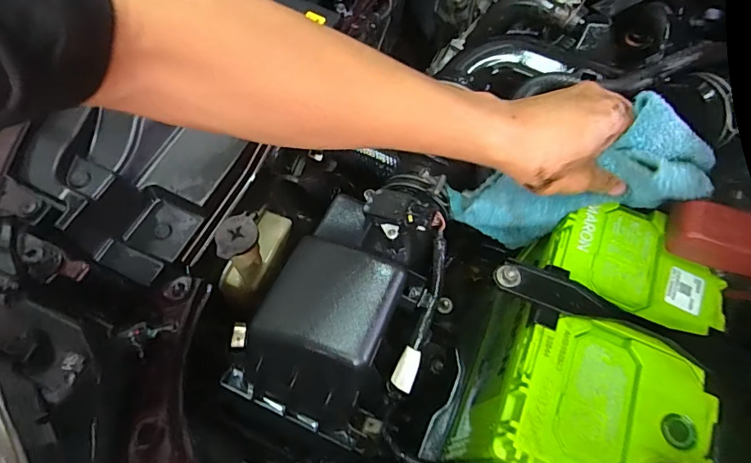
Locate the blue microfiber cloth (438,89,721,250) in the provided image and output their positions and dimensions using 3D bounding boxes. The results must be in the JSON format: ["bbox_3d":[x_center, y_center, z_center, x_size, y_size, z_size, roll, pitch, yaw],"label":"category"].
[{"bbox_3d":[0.159,-0.032,0.366,0.186,0.092,0.054,-20,61,31],"label":"blue microfiber cloth"}]

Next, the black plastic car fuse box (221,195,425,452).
[{"bbox_3d":[-0.038,0.081,0.378,0.122,0.087,0.153,28,68,13],"label":"black plastic car fuse box"}]

